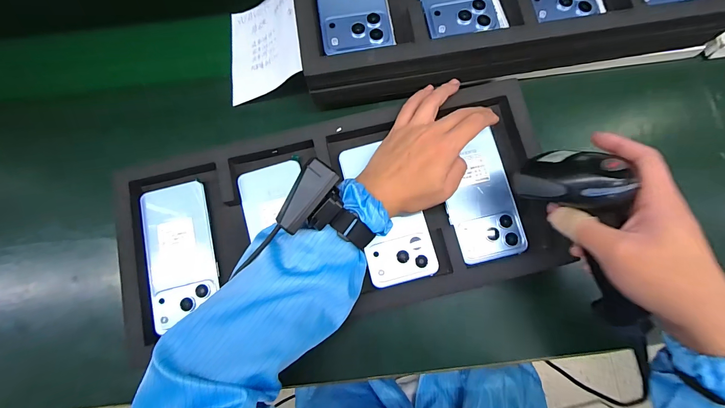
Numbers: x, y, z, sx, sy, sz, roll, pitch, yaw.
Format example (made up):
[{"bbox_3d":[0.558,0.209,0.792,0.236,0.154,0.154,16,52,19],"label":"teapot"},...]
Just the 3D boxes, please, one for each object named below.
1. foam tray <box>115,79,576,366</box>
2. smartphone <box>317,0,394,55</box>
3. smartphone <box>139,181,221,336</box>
[{"bbox_3d":[-0.028,0.013,0.361,0.471,0.043,0.217,-12,81,1],"label":"foam tray"},{"bbox_3d":[-0.014,-0.237,0.360,0.074,0.010,0.150,-9,78,0],"label":"smartphone"},{"bbox_3d":[-0.204,0.054,0.365,0.076,0.014,0.152,-12,78,-1],"label":"smartphone"}]

